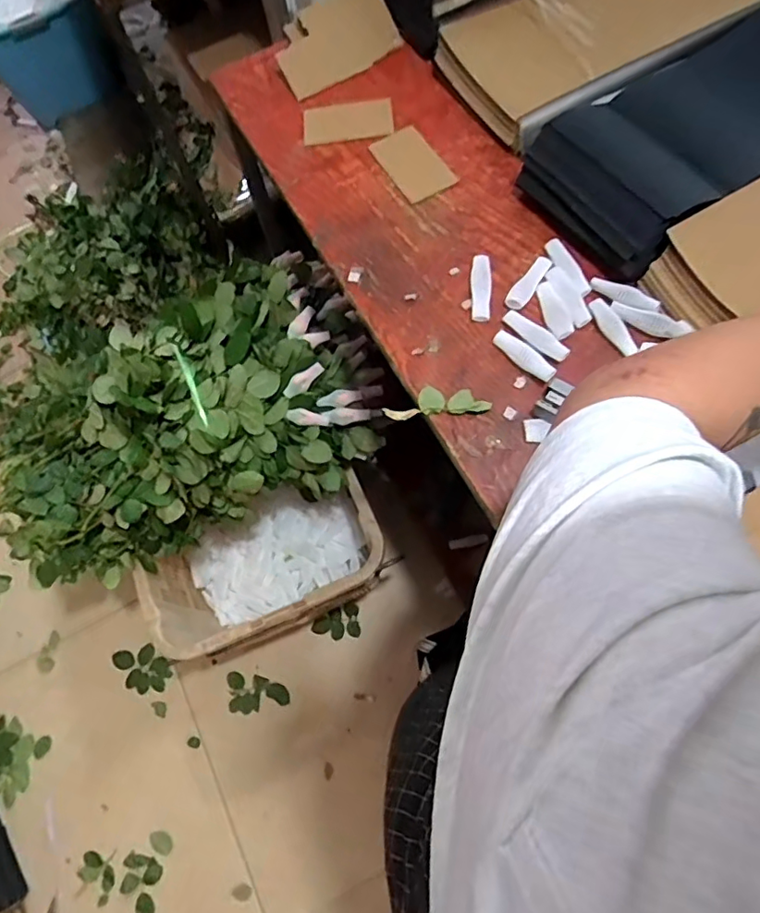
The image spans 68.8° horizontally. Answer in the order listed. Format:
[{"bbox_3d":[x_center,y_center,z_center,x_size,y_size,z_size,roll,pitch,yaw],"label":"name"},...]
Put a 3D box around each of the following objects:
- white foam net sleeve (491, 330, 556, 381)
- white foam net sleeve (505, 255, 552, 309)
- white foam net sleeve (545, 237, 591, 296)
[{"bbox_3d":[0.177,-0.124,0.681,0.024,0.012,0.088,-40,71,-11],"label":"white foam net sleeve"},{"bbox_3d":[0.196,-0.225,0.721,0.025,0.014,0.087,34,71,16],"label":"white foam net sleeve"},{"bbox_3d":[0.246,-0.247,0.720,0.024,0.016,0.094,-27,70,-6],"label":"white foam net sleeve"}]

